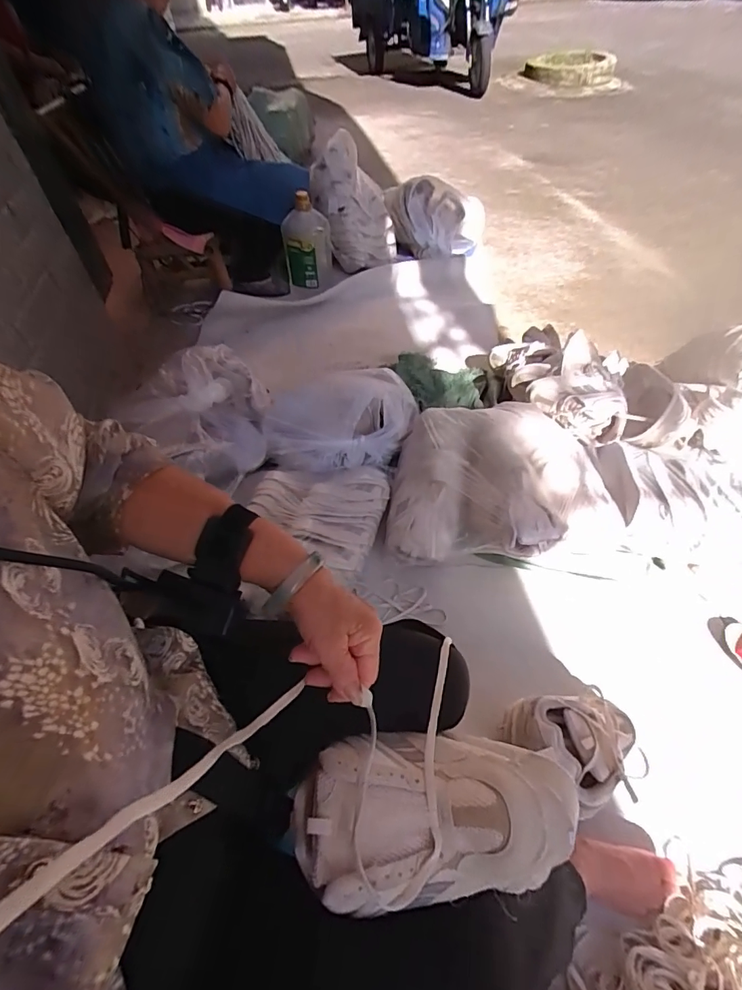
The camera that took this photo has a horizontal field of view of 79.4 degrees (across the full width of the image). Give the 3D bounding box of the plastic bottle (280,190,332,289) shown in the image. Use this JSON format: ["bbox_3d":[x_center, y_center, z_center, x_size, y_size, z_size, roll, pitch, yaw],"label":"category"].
[{"bbox_3d":[-0.221,-0.870,1.549,0.158,0.265,0.152,-4,51,1],"label":"plastic bottle"}]

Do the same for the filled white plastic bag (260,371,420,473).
[{"bbox_3d":[-0.068,-0.196,1.025,0.323,0.185,0.246,4,52,7],"label":"filled white plastic bag"}]

